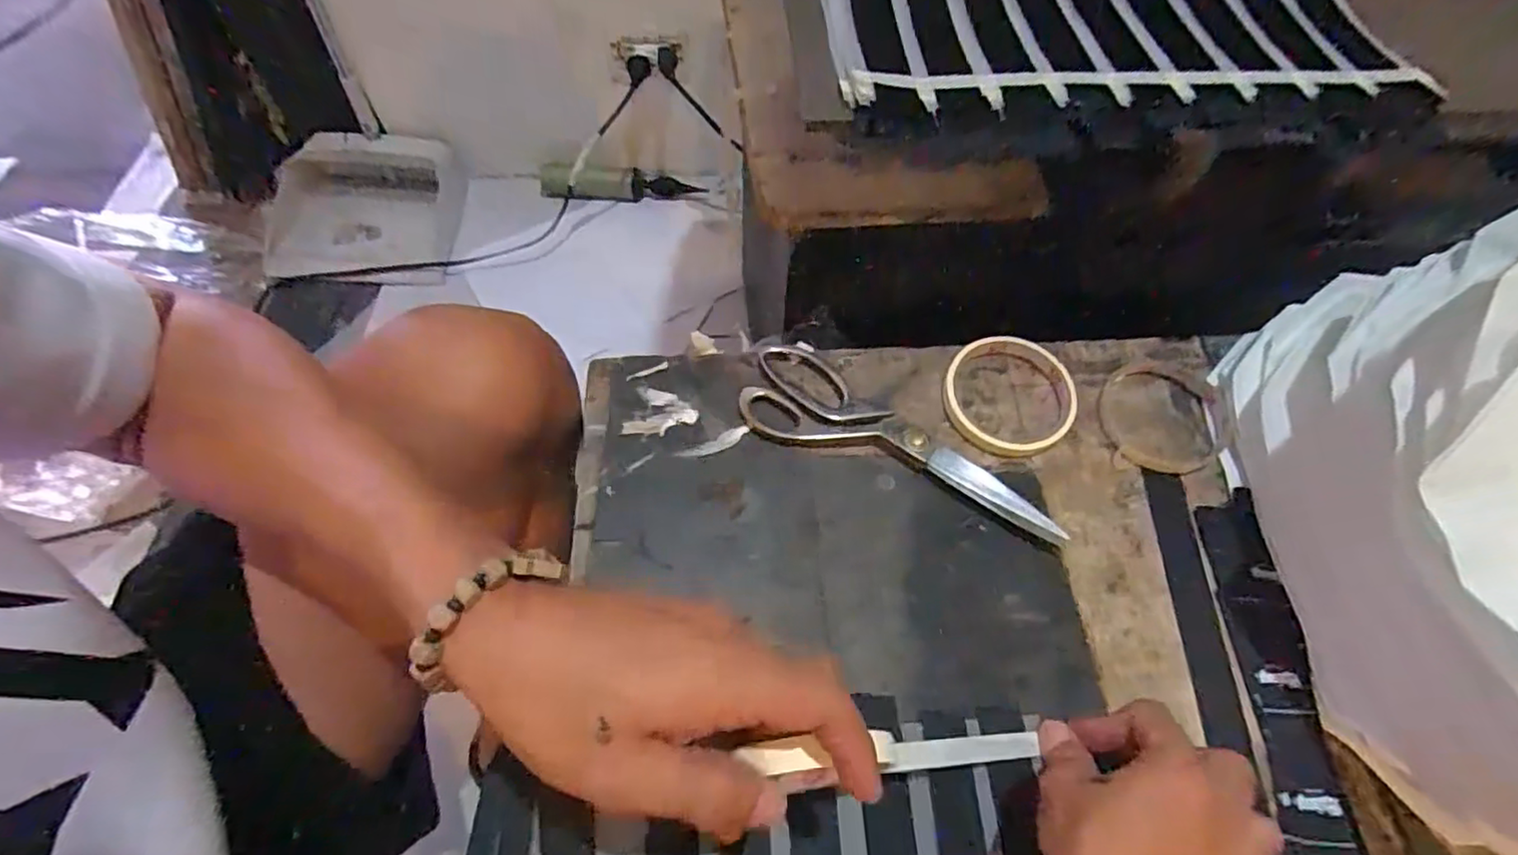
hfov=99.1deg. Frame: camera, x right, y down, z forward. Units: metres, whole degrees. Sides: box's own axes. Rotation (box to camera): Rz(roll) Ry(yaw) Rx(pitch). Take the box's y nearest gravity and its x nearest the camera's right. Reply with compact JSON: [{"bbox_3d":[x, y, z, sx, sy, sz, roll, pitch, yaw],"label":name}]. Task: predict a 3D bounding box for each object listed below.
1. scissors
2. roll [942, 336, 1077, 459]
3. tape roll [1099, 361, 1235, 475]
[{"bbox_3d":[0.096,0.004,0.438,0.217,0.012,0.073,19,60,10],"label":"scissors"},{"bbox_3d":[0.174,-0.023,0.448,0.090,0.013,0.086,-2,59,-3],"label":"roll"},{"bbox_3d":[0.281,-0.012,0.448,0.081,0.013,0.095,20,61,11],"label":"tape roll"}]

